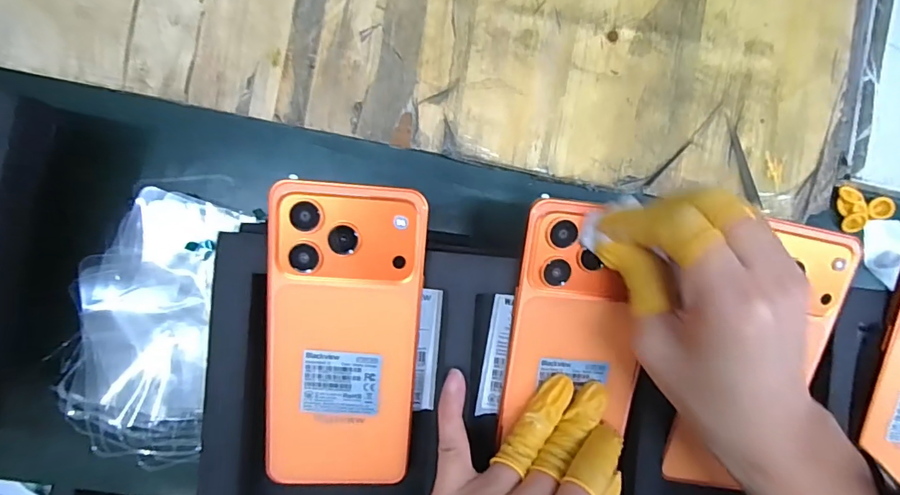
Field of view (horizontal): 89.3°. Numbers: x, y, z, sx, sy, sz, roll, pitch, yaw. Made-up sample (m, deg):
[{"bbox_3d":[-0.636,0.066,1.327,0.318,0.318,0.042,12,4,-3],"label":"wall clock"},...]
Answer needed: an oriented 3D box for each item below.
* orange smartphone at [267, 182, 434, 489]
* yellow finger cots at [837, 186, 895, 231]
[{"bbox_3d":[-0.054,0.049,0.235,0.077,0.010,0.160,4,102,-6],"label":"orange smartphone"},{"bbox_3d":[0.377,-0.032,0.415,0.052,0.012,0.037,15,89,-5],"label":"yellow finger cots"}]

